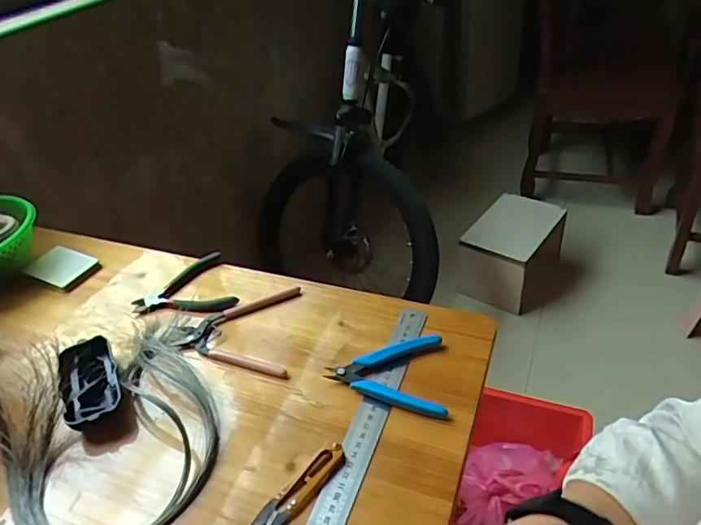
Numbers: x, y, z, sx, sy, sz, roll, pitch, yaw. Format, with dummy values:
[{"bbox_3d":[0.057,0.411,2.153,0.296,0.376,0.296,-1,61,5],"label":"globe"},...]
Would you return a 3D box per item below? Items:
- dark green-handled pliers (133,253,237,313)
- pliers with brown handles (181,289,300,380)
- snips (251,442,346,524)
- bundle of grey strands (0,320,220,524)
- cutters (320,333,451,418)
[{"bbox_3d":[-0.206,0.035,0.652,0.115,0.010,0.102,-19,40,-16],"label":"dark green-handled pliers"},{"bbox_3d":[-0.115,0.068,0.598,0.120,0.009,0.131,3,39,12],"label":"pliers with brown handles"},{"bbox_3d":[-0.044,0.187,0.438,0.026,0.010,0.101,26,48,34],"label":"snips"},{"bbox_3d":[-0.227,0.140,0.494,0.182,0.043,0.246,-23,41,-20],"label":"bundle of grey strands"},{"bbox_3d":[0.045,0.102,0.530,0.120,0.015,0.086,11,41,21],"label":"cutters"}]

